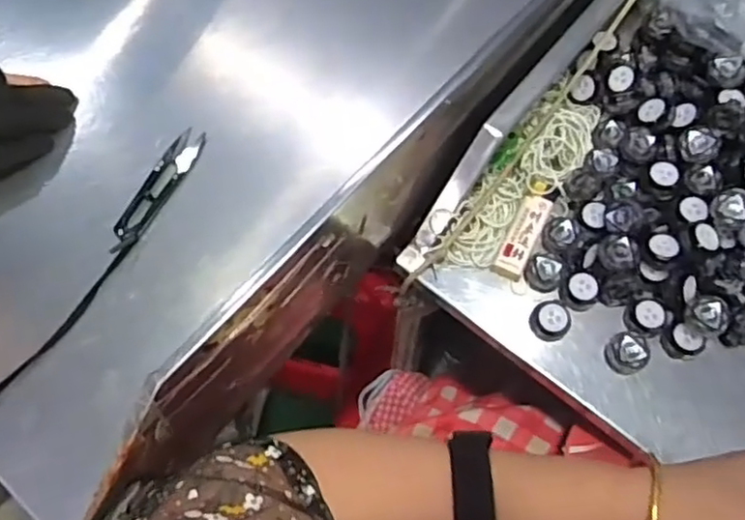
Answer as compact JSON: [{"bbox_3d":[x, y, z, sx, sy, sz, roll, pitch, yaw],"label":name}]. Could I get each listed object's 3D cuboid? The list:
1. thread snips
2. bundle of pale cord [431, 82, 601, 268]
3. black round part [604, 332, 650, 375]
[{"bbox_3d":[-0.163,-0.056,0.499,0.024,0.006,0.116,22,71,8],"label":"thread snips"},{"bbox_3d":[0.118,-0.067,0.516,0.052,0.026,0.175,41,74,14],"label":"bundle of pale cord"},{"bbox_3d":[0.180,0.066,0.463,0.027,0.013,0.029,0,69,0],"label":"black round part"}]

